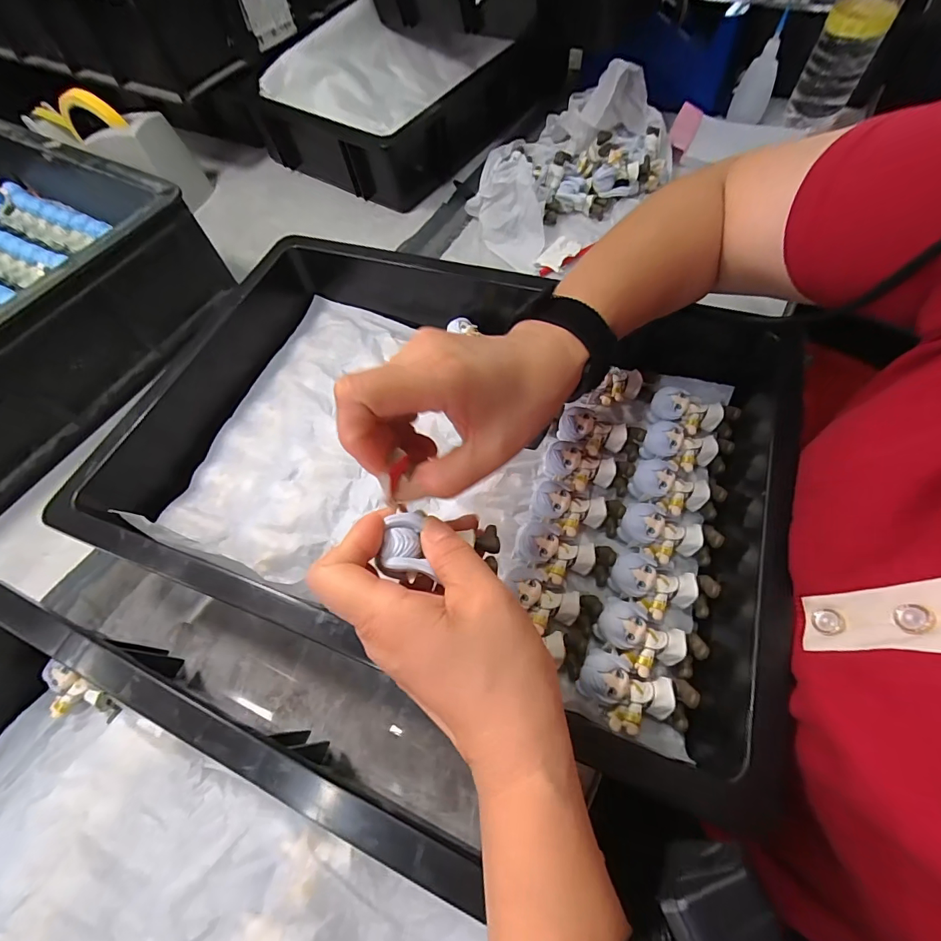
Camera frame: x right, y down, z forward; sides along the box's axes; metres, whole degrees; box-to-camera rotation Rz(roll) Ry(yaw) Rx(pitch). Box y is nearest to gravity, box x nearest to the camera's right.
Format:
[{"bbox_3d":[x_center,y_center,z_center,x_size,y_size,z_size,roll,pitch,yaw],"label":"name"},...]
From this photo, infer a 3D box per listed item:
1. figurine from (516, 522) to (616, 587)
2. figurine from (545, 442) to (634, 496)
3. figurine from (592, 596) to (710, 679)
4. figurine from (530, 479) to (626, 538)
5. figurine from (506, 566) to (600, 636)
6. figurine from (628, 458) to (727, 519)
[{"bbox_3d":[0.061,0.060,0.289,0.064,0.028,0.034,18,62,-2],"label":"figurine"},{"bbox_3d":[0.085,0.002,0.312,0.062,0.025,0.031,13,64,11],"label":"figurine"},{"bbox_3d":[0.106,0.103,0.258,0.063,0.025,0.039,23,63,-1],"label":"figurine"},{"bbox_3d":[0.074,0.028,0.299,0.062,0.028,0.036,15,64,13],"label":"figurine"},{"bbox_3d":[0.050,0.085,0.274,0.060,0.026,0.037,24,63,-1],"label":"figurine"},{"bbox_3d":[0.146,0.018,0.299,0.062,0.029,0.030,18,62,-2],"label":"figurine"}]

